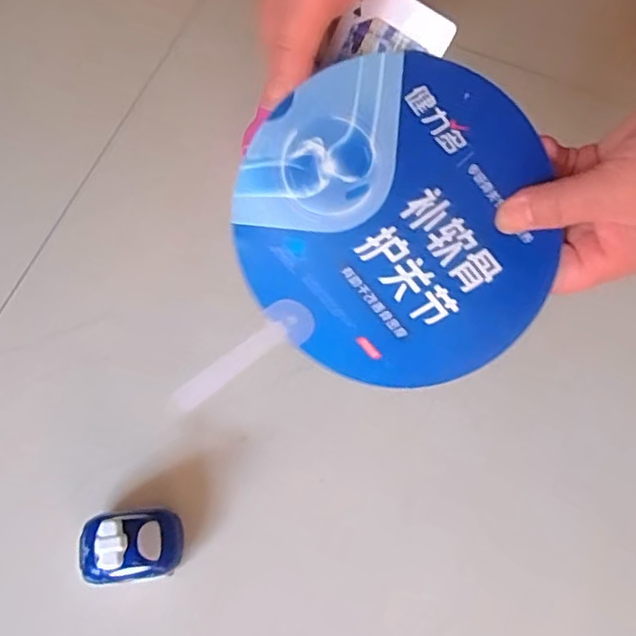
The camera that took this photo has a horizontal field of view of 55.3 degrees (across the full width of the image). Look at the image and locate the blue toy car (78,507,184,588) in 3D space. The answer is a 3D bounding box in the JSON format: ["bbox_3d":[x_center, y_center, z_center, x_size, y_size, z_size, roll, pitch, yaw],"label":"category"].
[{"bbox_3d":[-0.146,0.177,0.473,0.078,0.072,0.054,-1,72,-5],"label":"blue toy car"}]

